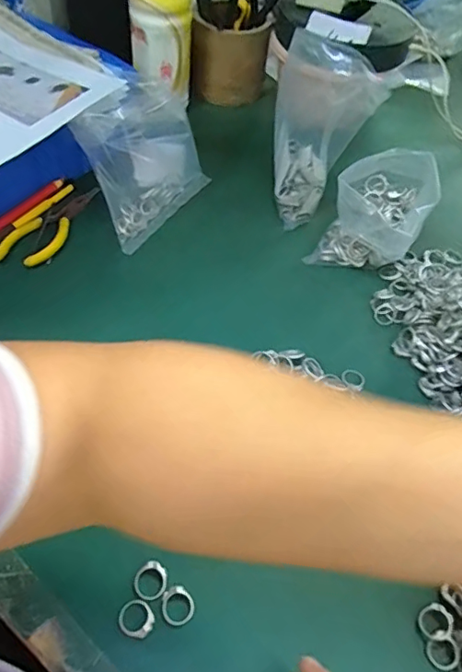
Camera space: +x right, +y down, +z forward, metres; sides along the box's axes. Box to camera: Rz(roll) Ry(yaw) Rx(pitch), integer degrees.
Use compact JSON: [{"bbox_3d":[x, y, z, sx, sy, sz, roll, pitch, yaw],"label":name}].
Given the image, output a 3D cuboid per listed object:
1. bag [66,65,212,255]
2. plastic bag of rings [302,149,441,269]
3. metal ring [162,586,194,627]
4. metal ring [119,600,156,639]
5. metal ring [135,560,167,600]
[{"bbox_3d":[-0.088,-0.180,0.510,0.073,0.115,0.131,25,55,13],"label":"bag"},{"bbox_3d":[0.138,-0.121,0.502,0.096,0.097,0.090,15,53,6],"label":"plastic bag of rings"},{"bbox_3d":[-0.034,0.168,0.322,0.020,0.004,0.021,3,53,-4],"label":"metal ring"},{"bbox_3d":[-0.058,0.173,0.317,0.021,0.004,0.020,3,53,-4],"label":"metal ring"},{"bbox_3d":[-0.050,0.156,0.329,0.020,0.004,0.021,3,53,-4],"label":"metal ring"}]

